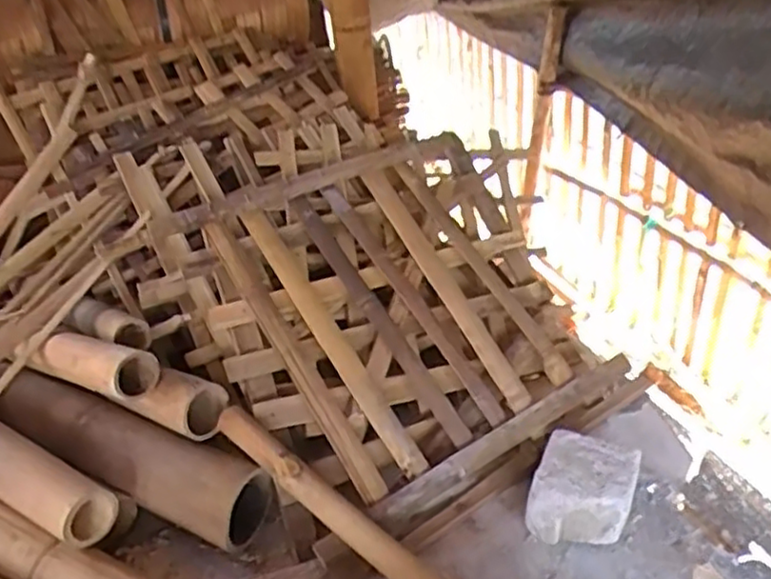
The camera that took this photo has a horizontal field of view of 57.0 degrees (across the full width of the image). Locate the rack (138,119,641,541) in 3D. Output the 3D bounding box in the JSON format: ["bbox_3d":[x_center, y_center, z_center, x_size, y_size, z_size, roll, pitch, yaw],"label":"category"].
[{"bbox_3d":[0.032,0.015,1.073,0.485,0.078,0.544,-26,67,-27],"label":"rack"}]

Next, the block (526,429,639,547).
[{"bbox_3d":[0.253,0.259,0.907,0.121,0.089,0.130,12,38,21],"label":"block"}]

